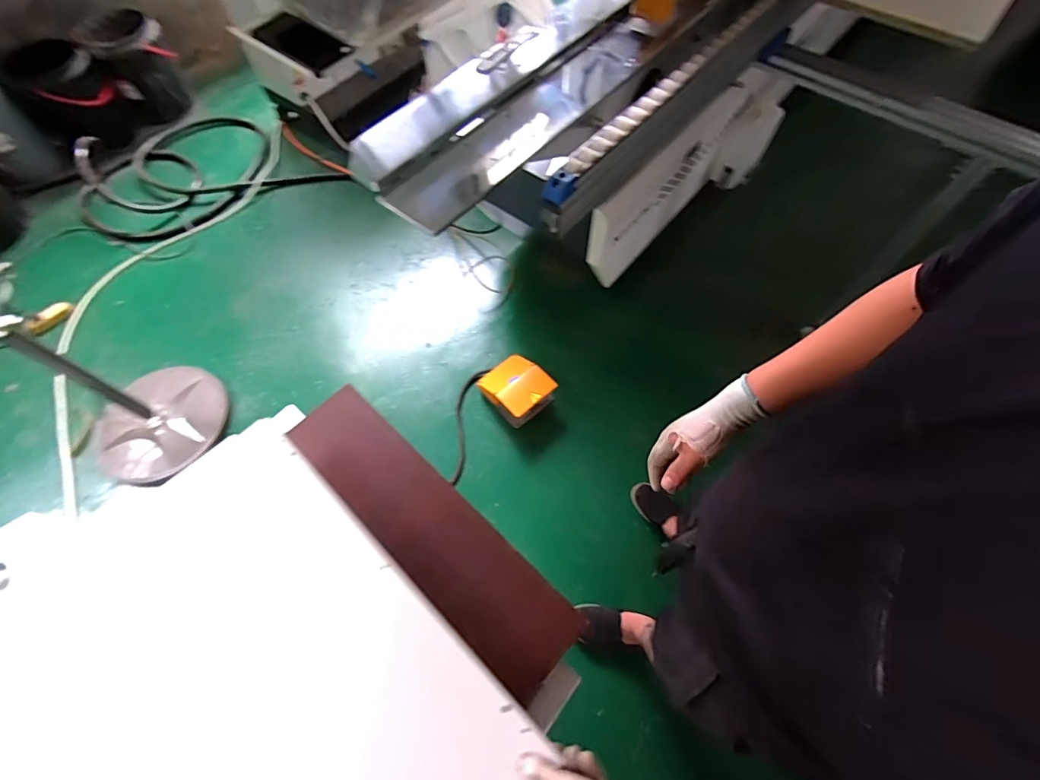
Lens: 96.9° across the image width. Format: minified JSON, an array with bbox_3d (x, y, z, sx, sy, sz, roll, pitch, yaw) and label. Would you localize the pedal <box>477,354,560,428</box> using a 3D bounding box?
[{"bbox_3d":[-0.005,0.000,1.567,0.191,0.128,0.203,-38,68,-17],"label":"pedal"}]

